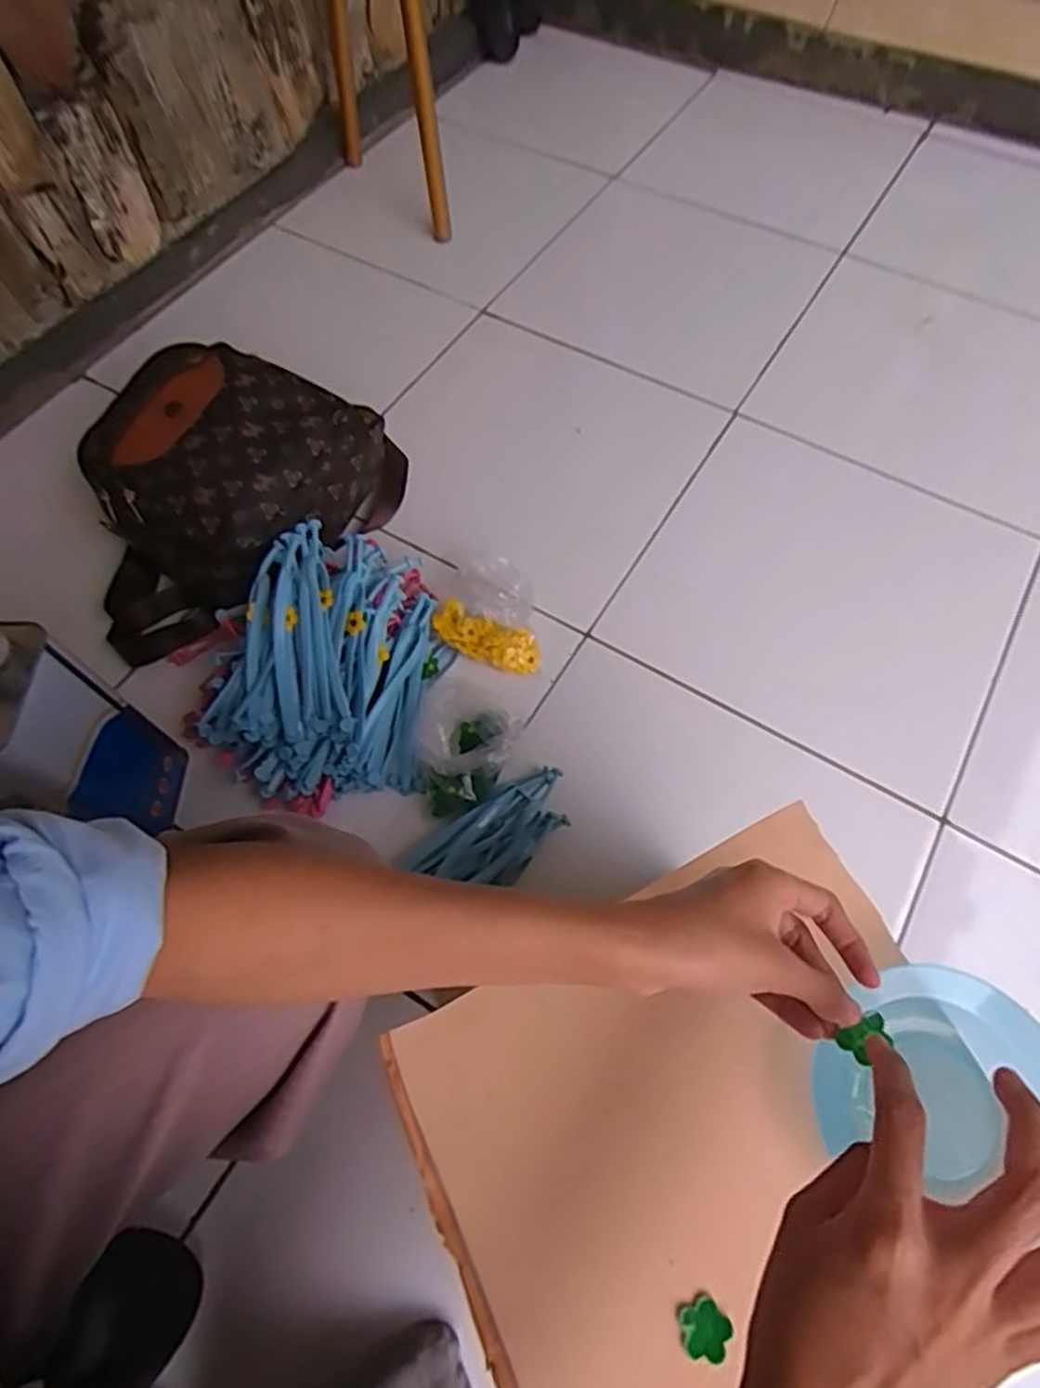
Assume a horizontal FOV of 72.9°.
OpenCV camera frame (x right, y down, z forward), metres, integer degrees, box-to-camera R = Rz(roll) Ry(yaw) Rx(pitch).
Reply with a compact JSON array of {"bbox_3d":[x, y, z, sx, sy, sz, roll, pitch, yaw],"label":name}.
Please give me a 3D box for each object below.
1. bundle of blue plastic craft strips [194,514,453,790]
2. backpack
[{"bbox_3d":[-0.189,-0.029,0.685,0.204,0.133,0.251,1,63,1],"label":"bundle of blue plastic craft strips"},{"bbox_3d":[-0.337,-0.230,0.769,0.265,0.156,0.375,35,69,16],"label":"backpack"}]

